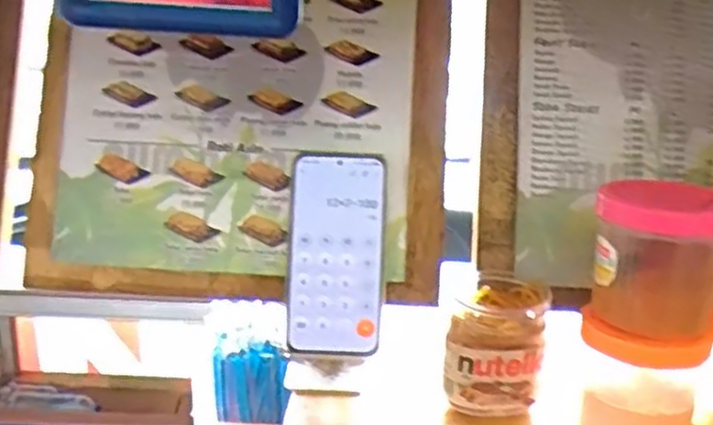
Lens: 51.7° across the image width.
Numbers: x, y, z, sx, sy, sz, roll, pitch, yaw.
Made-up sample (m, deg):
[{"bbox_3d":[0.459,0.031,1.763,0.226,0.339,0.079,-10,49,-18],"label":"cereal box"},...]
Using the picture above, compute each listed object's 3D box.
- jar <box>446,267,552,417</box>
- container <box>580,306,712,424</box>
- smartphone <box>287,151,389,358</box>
[{"bbox_3d":[0.112,0.103,0.575,0.068,0.086,0.083,7,17,19],"label":"jar"},{"bbox_3d":[0.205,0.124,0.538,0.085,0.088,0.080,7,17,19],"label":"container"},{"bbox_3d":[-0.015,0.033,0.595,0.071,0.161,0.013,3,-7,5],"label":"smartphone"}]

